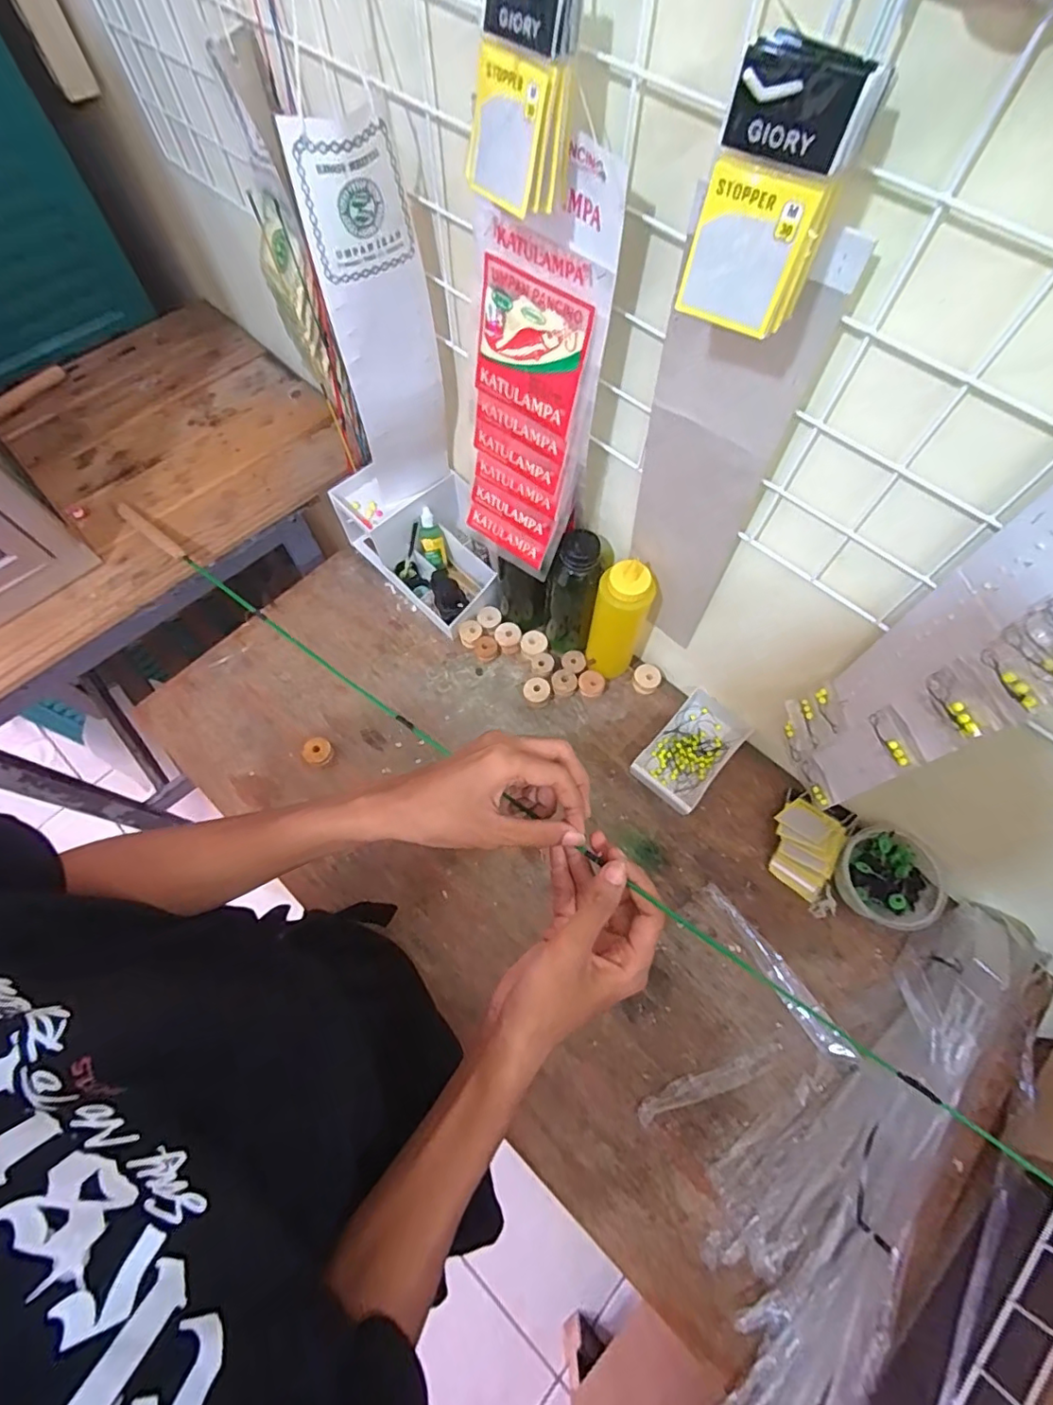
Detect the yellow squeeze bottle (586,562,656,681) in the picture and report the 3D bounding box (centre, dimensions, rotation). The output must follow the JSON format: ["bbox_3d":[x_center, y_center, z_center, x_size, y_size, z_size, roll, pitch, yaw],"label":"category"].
[{"bbox_3d":[0.105,-0.092,0.661,0.065,0.183,0.052,18,68,8],"label":"yellow squeeze bottle"}]

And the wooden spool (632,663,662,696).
[{"bbox_3d":[0.156,-0.031,0.729,0.034,0.022,0.036,0,66,0],"label":"wooden spool"}]

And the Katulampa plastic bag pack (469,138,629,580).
[{"bbox_3d":[0.002,-0.253,0.481,0.110,0.332,0.019,33,61,13],"label":"Katulampa plastic bag pack"}]

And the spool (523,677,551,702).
[{"bbox_3d":[0.013,-0.014,0.722,0.032,0.021,0.033,0,66,0],"label":"spool"}]

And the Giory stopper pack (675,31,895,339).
[{"bbox_3d":[0.112,-0.231,0.262,0.058,0.095,0.034,23,68,9],"label":"Giory stopper pack"}]

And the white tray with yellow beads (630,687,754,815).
[{"bbox_3d":[0.201,0.059,0.688,0.083,0.032,0.147,40,72,16],"label":"white tray with yellow beads"}]

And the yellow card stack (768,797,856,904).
[{"bbox_3d":[0.314,0.154,0.633,0.081,0.047,0.115,24,69,10],"label":"yellow card stack"}]

